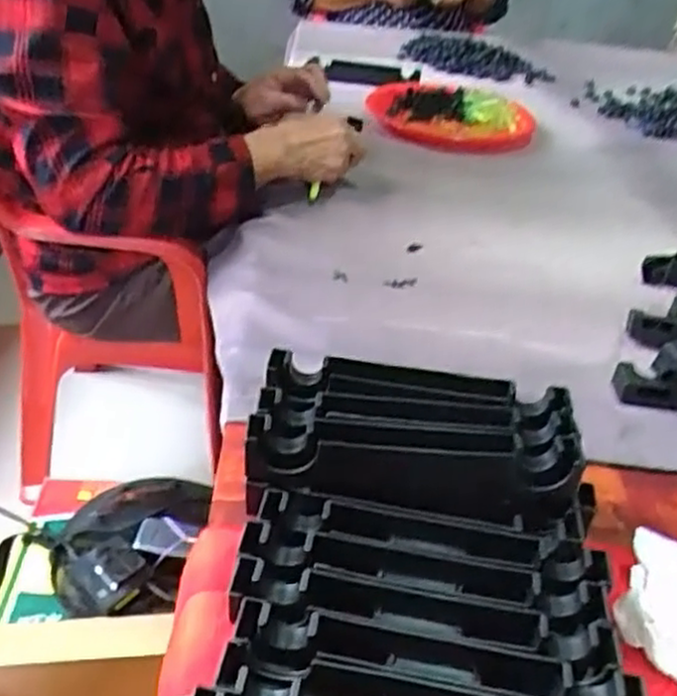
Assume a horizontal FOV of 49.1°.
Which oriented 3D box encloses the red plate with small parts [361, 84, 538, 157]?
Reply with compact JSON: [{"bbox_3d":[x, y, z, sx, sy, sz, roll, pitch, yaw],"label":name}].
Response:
[{"bbox_3d":[0.164,-0.357,1.125,0.234,0.048,0.265,5,37,-2],"label":"red plate with small parts"}]

